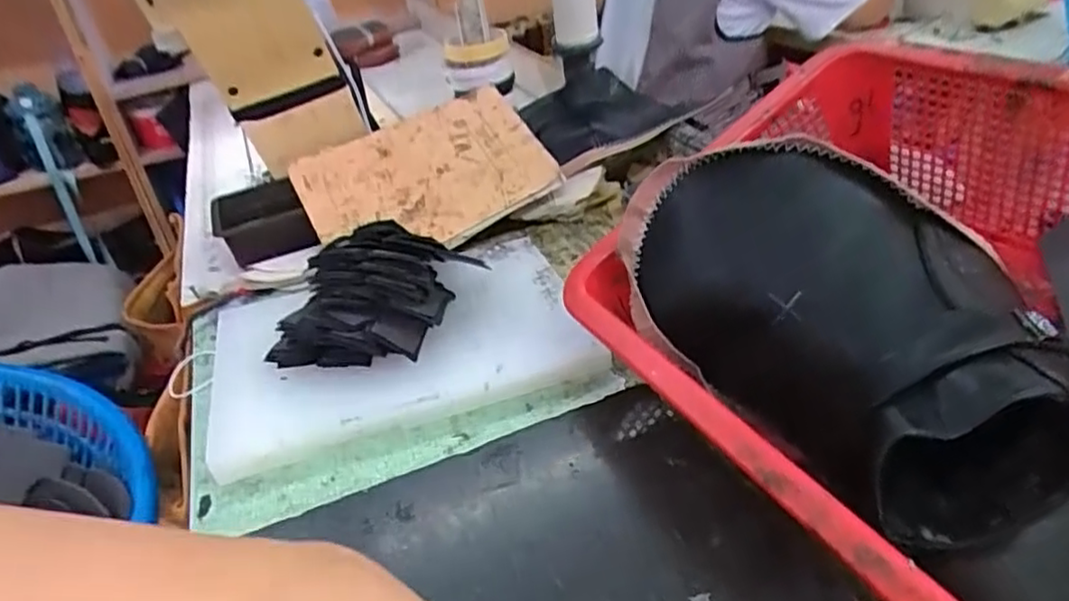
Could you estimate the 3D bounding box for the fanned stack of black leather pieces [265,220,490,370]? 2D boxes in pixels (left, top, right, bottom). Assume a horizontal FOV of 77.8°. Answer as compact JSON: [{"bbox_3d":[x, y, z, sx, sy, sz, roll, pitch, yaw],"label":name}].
[{"bbox_3d":[-0.131,-0.011,0.562,0.136,0.070,0.150,2,34,13],"label":"fanned stack of black leather pieces"}]

